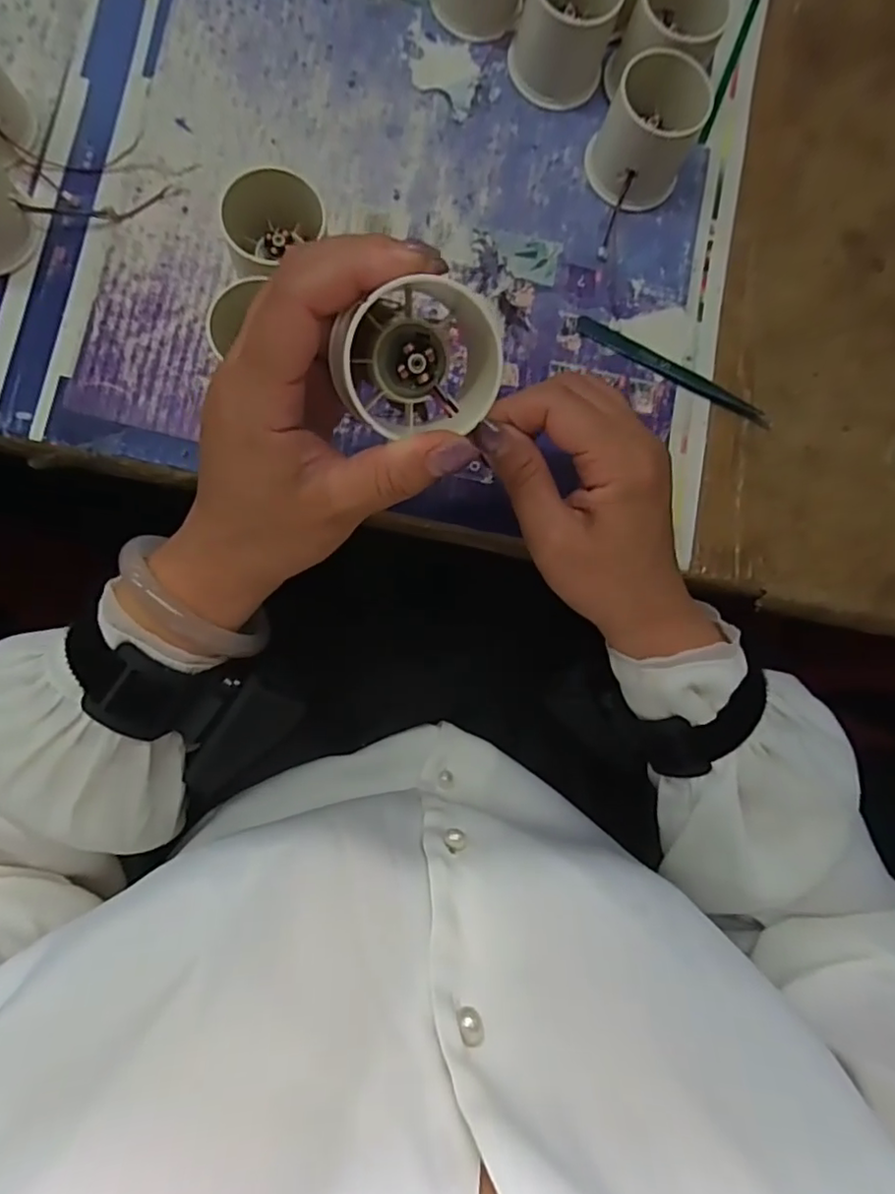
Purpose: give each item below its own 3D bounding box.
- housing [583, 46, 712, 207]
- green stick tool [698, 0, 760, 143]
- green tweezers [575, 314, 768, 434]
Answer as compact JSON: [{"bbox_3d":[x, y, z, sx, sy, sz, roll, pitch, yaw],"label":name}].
[{"bbox_3d":[0.111,-0.258,0.335,0.053,0.054,0.049,1,85,-6],"label":"housing"},{"bbox_3d":[0.176,-0.328,0.372,0.007,0.011,0.098,21,83,-3],"label":"green stick tool"},{"bbox_3d":[0.134,-0.132,0.351,0.126,0.004,0.013,27,83,-3],"label":"green tweezers"}]

